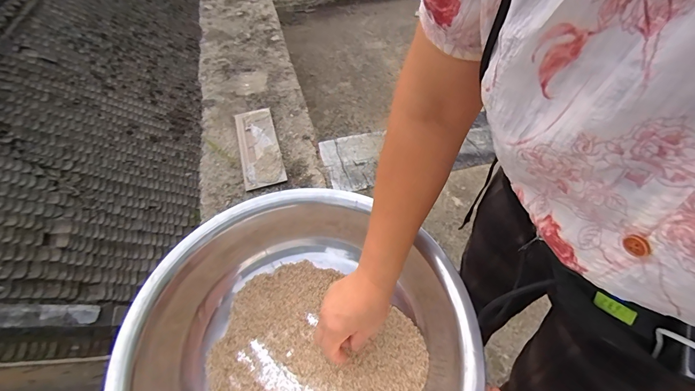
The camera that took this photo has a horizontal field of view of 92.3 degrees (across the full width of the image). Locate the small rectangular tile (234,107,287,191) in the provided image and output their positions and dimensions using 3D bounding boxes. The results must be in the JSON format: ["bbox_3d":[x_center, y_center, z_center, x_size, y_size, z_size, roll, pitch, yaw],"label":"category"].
[{"bbox_3d":[-0.184,-0.105,0.684,0.079,0.017,0.224,-14,51,-9],"label":"small rectangular tile"}]

